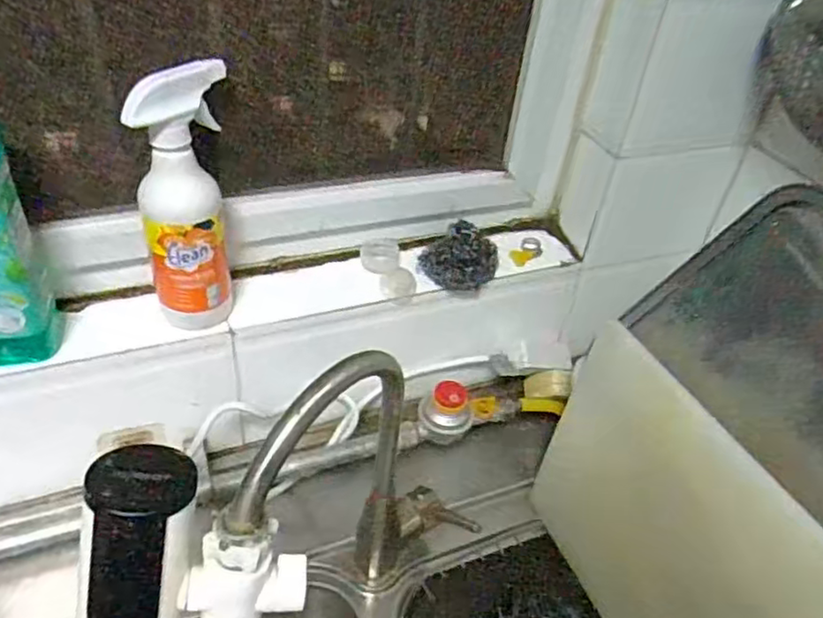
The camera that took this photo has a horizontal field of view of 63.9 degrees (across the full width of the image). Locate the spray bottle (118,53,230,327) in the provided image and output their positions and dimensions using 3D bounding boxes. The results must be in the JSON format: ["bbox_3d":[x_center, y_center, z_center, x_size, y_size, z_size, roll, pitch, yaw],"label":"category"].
[{"bbox_3d":[-0.191,-0.085,0.559,0.079,0.235,0.064,-19,38,-31],"label":"spray bottle"}]

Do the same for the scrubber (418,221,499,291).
[{"bbox_3d":[0.049,-0.055,0.681,0.075,0.052,0.057,16,41,12],"label":"scrubber"}]

